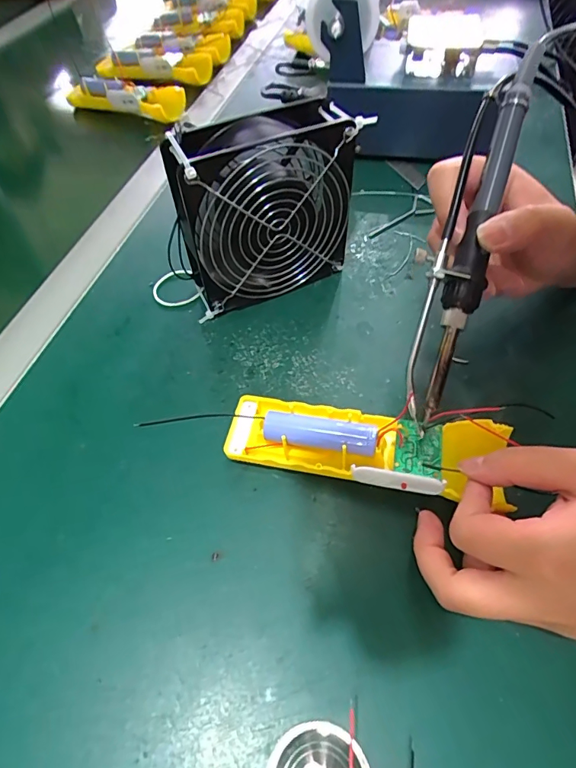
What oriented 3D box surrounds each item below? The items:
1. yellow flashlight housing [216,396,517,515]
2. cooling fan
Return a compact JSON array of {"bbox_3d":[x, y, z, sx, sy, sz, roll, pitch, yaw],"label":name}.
[{"bbox_3d":[0.042,0.035,0.257,0.159,0.023,0.047,4,56,13],"label":"yellow flashlight housing"},{"bbox_3d":[-0.015,-0.122,0.317,0.121,0.123,0.050,-17,57,-10],"label":"cooling fan"}]

